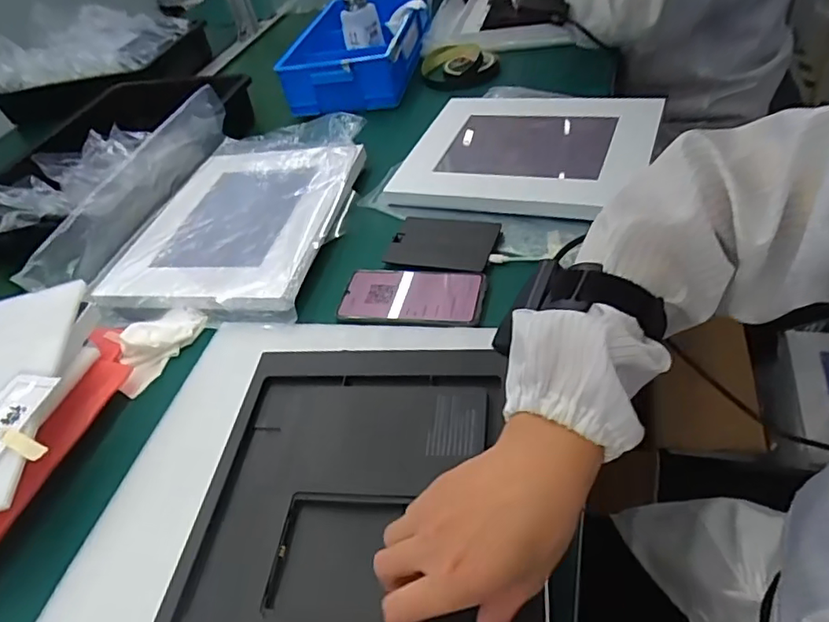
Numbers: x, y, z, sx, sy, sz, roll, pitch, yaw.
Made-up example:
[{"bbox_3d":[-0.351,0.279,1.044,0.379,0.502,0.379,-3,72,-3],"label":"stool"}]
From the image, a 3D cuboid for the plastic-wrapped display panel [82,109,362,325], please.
[{"bbox_3d":[-0.212,-0.127,0.724,0.270,0.032,0.357,3,51,18],"label":"plastic-wrapped display panel"}]

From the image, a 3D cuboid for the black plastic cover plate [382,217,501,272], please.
[{"bbox_3d":[0.030,-0.077,0.639,0.118,0.010,0.090,8,47,23],"label":"black plastic cover plate"}]

